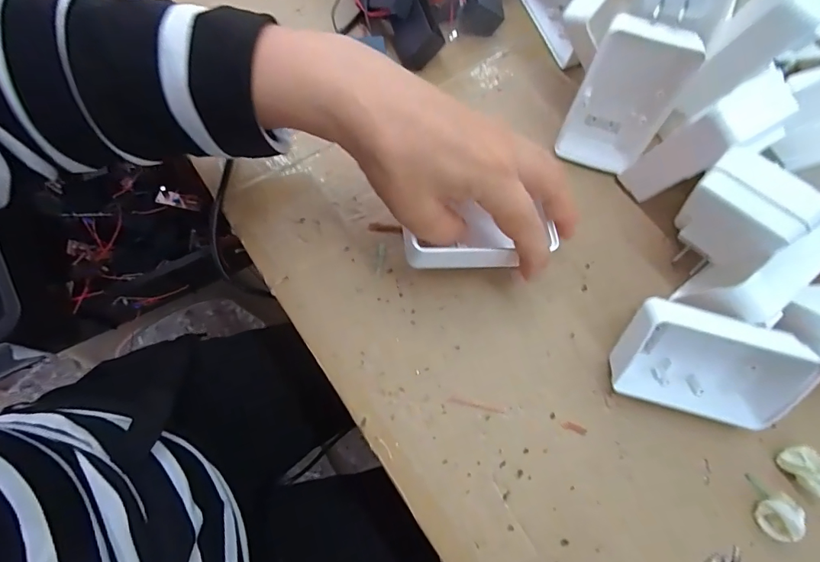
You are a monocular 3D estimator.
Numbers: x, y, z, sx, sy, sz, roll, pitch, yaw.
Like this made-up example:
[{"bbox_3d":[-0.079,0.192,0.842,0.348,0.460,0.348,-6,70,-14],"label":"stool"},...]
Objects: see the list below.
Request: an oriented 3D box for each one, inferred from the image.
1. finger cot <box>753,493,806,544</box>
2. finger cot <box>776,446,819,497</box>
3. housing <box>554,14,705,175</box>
[{"bbox_3d":[0.201,0.129,0.234,0.014,0.019,0.023,7,71,0],"label":"finger cot"},{"bbox_3d":[0.226,0.107,0.242,0.017,0.018,0.024,-26,74,-11],"label":"finger cot"},{"bbox_3d":[0.138,-0.115,0.278,0.059,0.087,0.037,30,72,8],"label":"housing"}]

